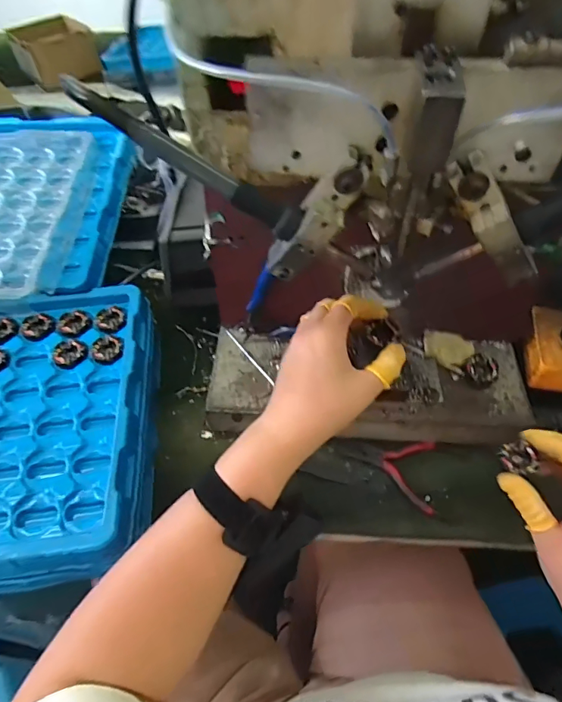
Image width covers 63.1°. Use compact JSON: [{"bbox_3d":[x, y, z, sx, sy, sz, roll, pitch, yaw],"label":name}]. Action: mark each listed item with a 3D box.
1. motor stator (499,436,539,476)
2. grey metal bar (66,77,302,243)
[{"bbox_3d":[0.188,0.085,0.364,0.023,0.010,0.025,-12,54,-7],"label":"motor stator"},{"bbox_3d":[-0.052,-0.110,0.267,0.146,0.017,0.010,27,51,-21],"label":"grey metal bar"}]

